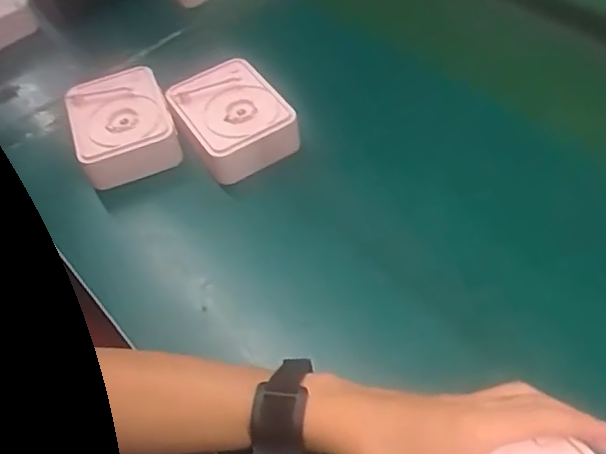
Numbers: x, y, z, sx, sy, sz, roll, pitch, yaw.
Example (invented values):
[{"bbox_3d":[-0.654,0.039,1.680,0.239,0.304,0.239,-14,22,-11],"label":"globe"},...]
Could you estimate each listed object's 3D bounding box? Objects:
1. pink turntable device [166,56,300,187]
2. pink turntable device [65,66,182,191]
[{"bbox_3d":[-0.071,-0.114,0.621,0.103,0.048,0.127,-25,53,-14],"label":"pink turntable device"},{"bbox_3d":[-0.187,-0.105,0.629,0.096,0.053,0.110,-19,52,-10],"label":"pink turntable device"}]

